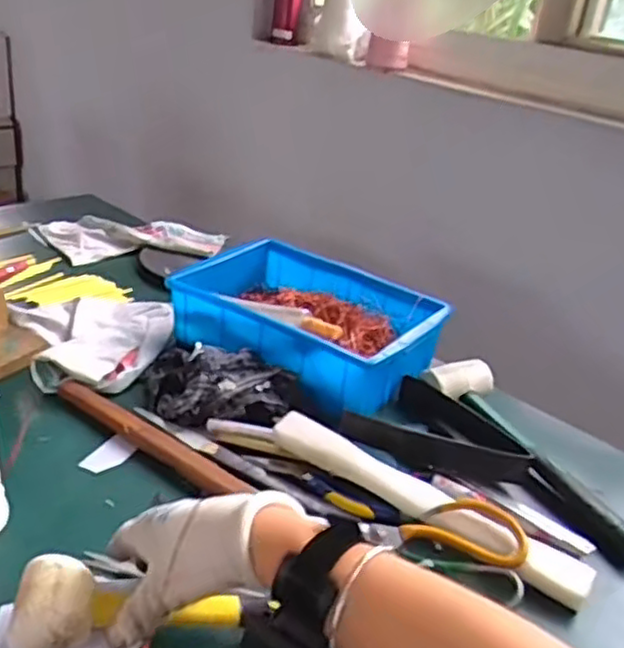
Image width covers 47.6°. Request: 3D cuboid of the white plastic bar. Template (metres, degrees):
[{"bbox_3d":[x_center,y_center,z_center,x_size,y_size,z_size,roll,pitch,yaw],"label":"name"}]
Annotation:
[{"bbox_3d":[0.097,0.152,0.619,0.295,0.031,0.040,22,31,27],"label":"white plastic bar"}]

